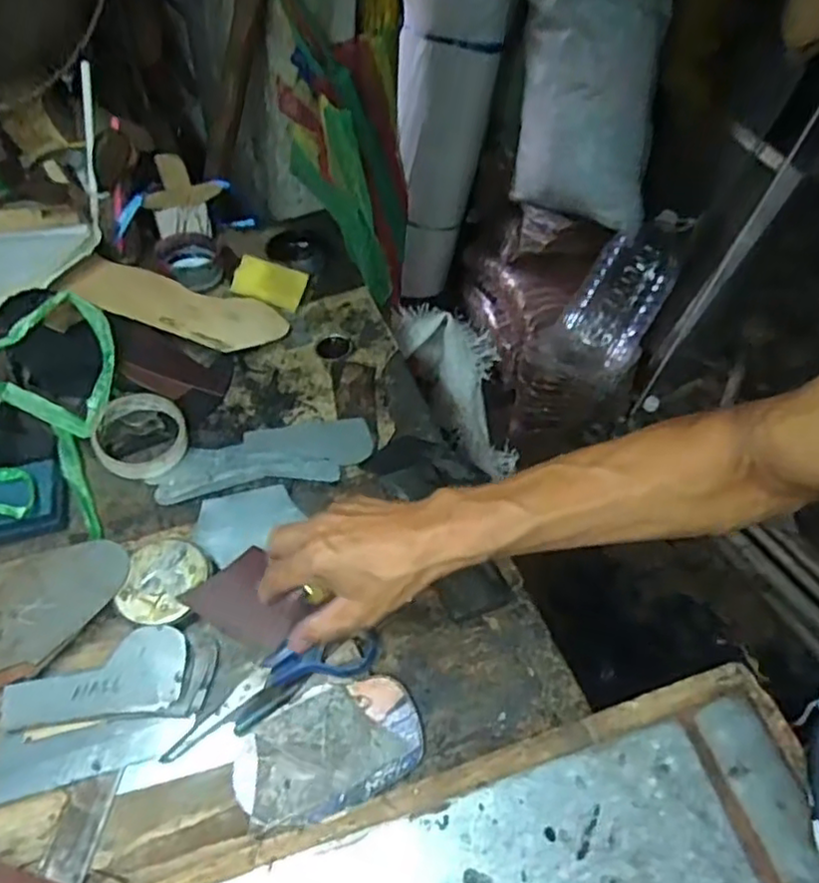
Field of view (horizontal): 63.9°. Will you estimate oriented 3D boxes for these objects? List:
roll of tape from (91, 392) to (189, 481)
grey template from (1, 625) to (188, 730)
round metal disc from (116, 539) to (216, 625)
[{"bbox_3d":[-0.265,-0.007,0.645,0.086,0.031,0.085,2,51,-3],"label":"roll of tape"},{"bbox_3d":[-0.236,0.176,0.494,0.130,0.004,0.059,-6,64,-4],"label":"grey template"},{"bbox_3d":[-0.198,0.112,0.533,0.064,0.009,0.072,5,56,3],"label":"round metal disc"}]

